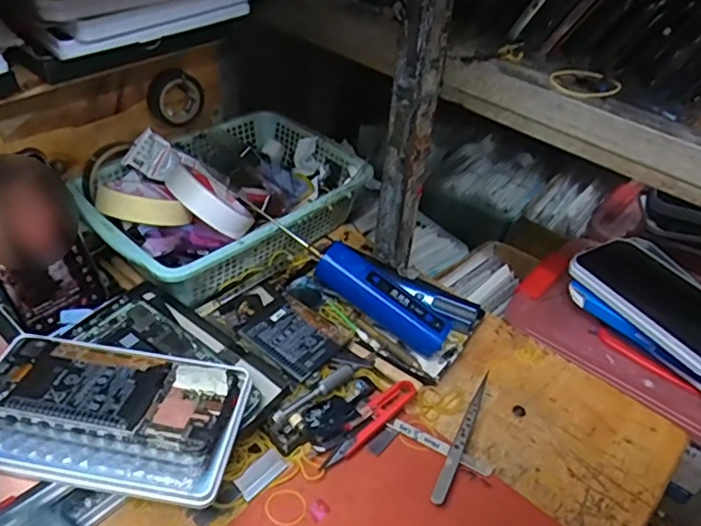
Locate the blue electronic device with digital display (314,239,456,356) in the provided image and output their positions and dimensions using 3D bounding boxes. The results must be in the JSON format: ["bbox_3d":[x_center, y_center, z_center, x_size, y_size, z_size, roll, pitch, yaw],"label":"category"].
[{"bbox_3d":[0.031,0.031,0.524,0.133,0.038,0.036,37,47,4],"label":"blue electronic device with digital display"}]

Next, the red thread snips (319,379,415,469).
[{"bbox_3d":[0.014,0.127,0.456,0.022,0.013,0.099,33,48,27],"label":"red thread snips"}]

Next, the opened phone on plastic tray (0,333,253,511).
[{"bbox_3d":[-0.165,0.101,0.387,0.175,0.021,0.103,11,42,1],"label":"opened phone on plastic tray"}]

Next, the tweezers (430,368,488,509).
[{"bbox_3d":[0.093,0.136,0.462,0.010,0.012,0.138,22,44,17],"label":"tweezers"}]

